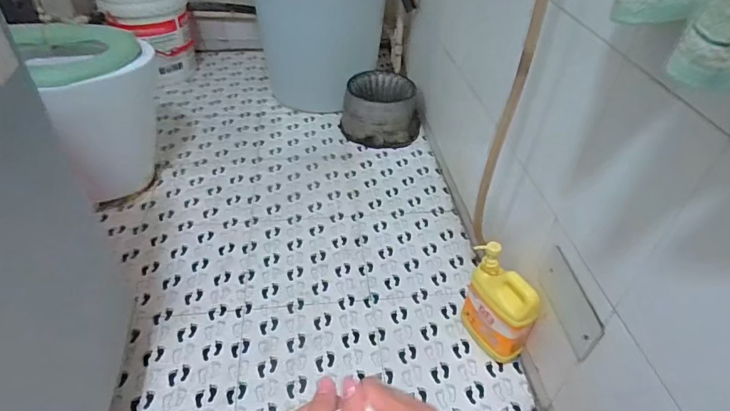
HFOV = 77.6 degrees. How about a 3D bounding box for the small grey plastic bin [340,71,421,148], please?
[{"bbox_3d":[0.064,-0.353,1.673,0.287,0.171,0.281,5,41,1],"label":"small grey plastic bin"}]

